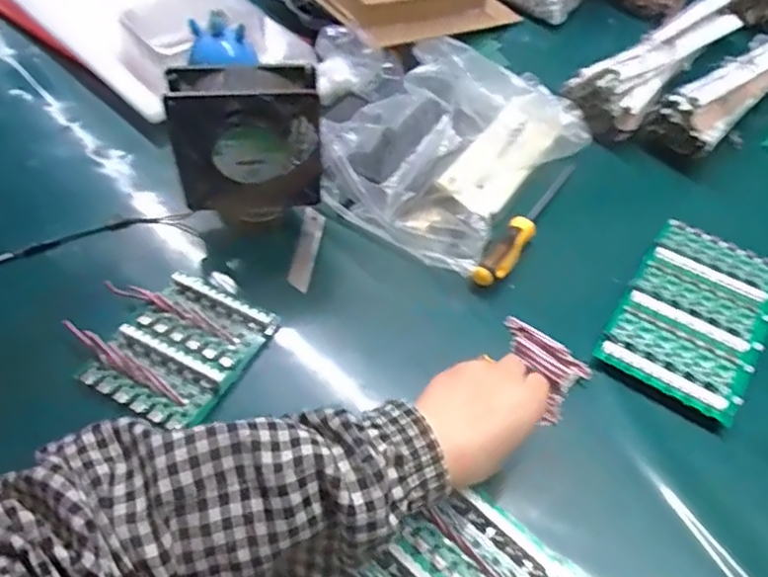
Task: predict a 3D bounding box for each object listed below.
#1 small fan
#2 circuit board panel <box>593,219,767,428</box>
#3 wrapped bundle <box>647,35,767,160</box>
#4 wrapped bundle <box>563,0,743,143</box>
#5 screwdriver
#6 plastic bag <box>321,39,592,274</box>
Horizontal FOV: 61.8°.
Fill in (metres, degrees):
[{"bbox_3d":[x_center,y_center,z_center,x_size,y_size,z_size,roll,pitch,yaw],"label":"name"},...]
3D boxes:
[{"bbox_3d":[-0.118,-0.125,0.562,0.123,0.137,0.050,-10,53,-8],"label":"small fan"},{"bbox_3d":[0.271,0.020,0.557,0.113,0.020,0.186,29,57,21],"label":"circuit board panel"},{"bbox_3d":[0.405,-0.238,0.715,0.289,0.049,0.068,-35,60,-25],"label":"wrapped bundle"},{"bbox_3d":[0.311,-0.266,0.739,0.081,0.046,0.289,35,59,24],"label":"wrapped bundle"},{"bbox_3d":[0.138,-0.067,0.612,0.024,0.022,0.192,26,56,19],"label":"screwdriver"},{"bbox_3d":[0.074,-0.143,0.634,0.169,0.090,0.253,31,58,22],"label":"plastic bag"}]

